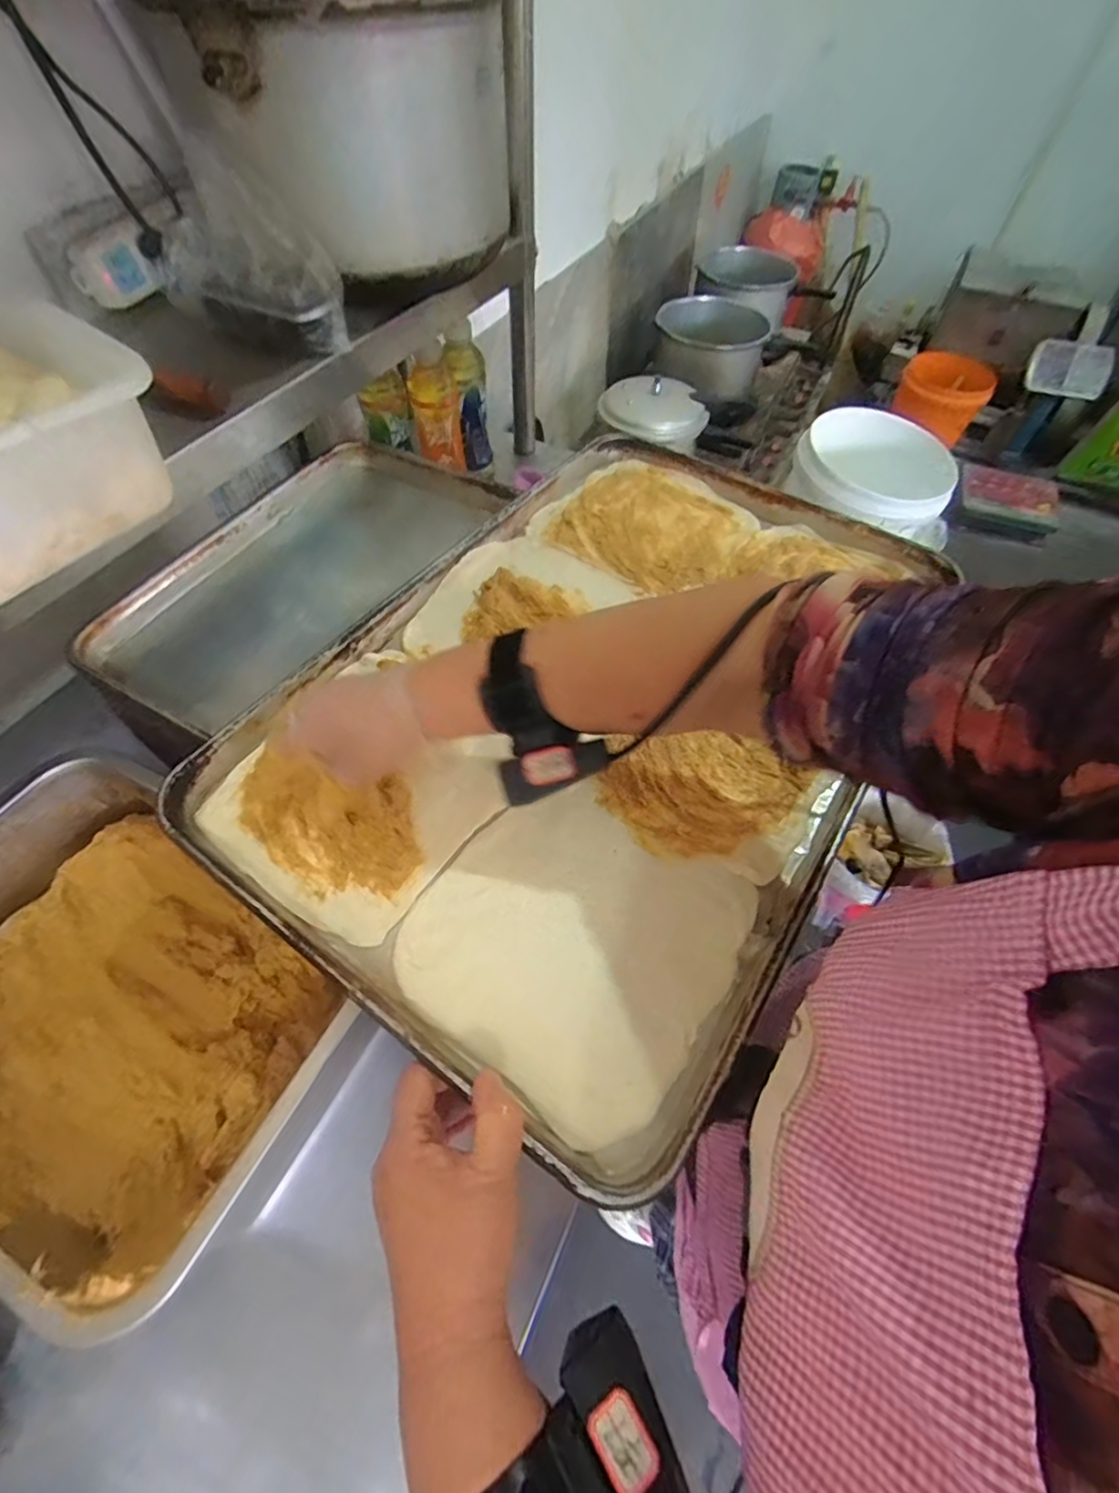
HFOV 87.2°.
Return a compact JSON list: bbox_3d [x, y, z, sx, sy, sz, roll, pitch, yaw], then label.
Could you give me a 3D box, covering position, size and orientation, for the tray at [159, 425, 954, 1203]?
[{"bbox_3d":[0.048,-0.060,0.485,0.399,0.041,0.603,32,61,15],"label":"tray"}]

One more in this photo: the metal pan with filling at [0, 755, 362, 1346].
[{"bbox_3d":[-0.322,0.181,0.433,0.345,0.089,0.252,23,58,15],"label":"metal pan with filling"}]

